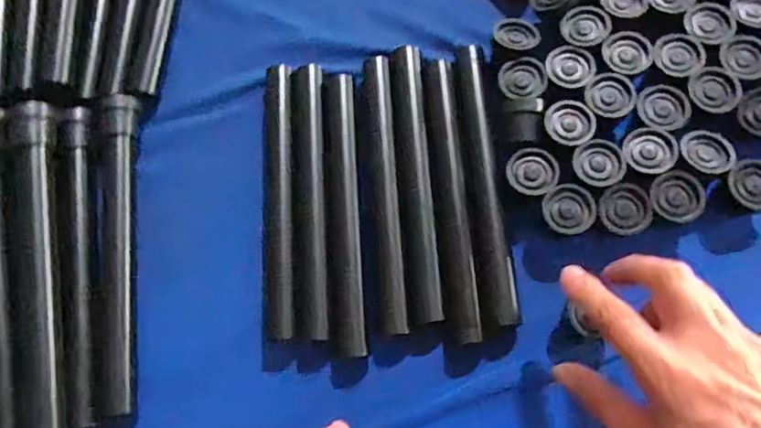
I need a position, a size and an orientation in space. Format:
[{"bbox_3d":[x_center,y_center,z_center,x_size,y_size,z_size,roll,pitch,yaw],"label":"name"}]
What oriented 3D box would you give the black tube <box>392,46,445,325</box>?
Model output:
[{"bbox_3d":[0.028,-0.030,0.405,0.021,0.021,0.216,-5,72,4],"label":"black tube"}]

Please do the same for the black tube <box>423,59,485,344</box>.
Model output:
[{"bbox_3d":[0.053,-0.017,0.398,0.023,0.019,0.214,-6,72,4],"label":"black tube"}]

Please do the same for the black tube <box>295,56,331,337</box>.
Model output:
[{"bbox_3d":[-0.052,-0.017,0.416,0.022,0.018,0.219,-5,72,4],"label":"black tube"}]

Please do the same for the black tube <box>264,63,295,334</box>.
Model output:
[{"bbox_3d":[-0.080,-0.016,0.420,0.023,0.021,0.218,-5,72,4],"label":"black tube"}]

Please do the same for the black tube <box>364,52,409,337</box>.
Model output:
[{"bbox_3d":[0.004,-0.022,0.409,0.019,0.019,0.218,-5,72,4],"label":"black tube"}]

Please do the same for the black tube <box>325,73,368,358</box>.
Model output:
[{"bbox_3d":[-0.026,-0.007,0.410,0.022,0.018,0.220,-5,72,4],"label":"black tube"}]

